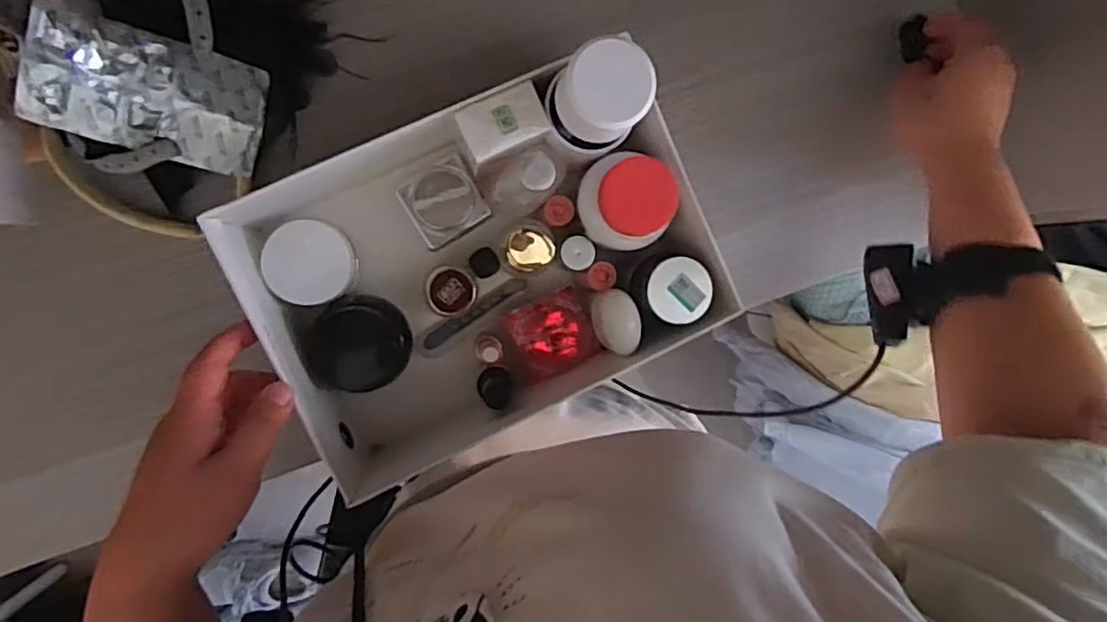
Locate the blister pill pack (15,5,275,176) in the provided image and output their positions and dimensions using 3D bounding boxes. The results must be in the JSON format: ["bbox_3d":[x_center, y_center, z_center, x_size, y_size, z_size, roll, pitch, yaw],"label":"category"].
[{"bbox_3d":[-0.263,-0.142,0.421,0.132,0.012,0.075,9,100,-37],"label":"blister pill pack"}]

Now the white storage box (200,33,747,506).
[{"bbox_3d":[-0.049,-0.026,0.464,0.288,0.123,0.202,-26,97,-5],"label":"white storage box"}]

